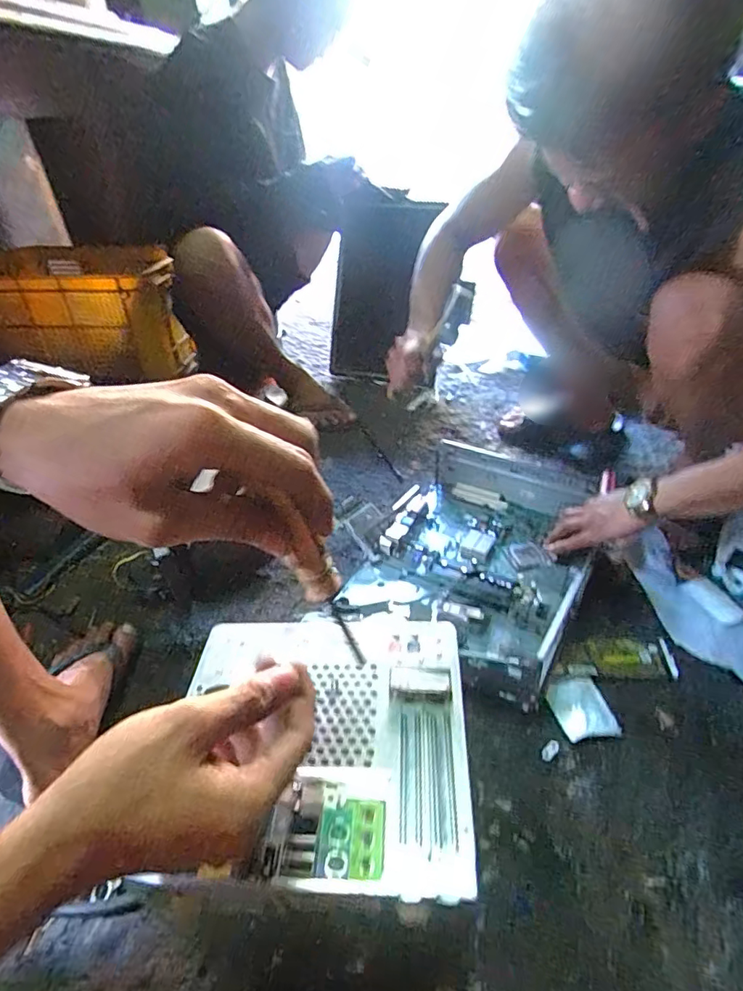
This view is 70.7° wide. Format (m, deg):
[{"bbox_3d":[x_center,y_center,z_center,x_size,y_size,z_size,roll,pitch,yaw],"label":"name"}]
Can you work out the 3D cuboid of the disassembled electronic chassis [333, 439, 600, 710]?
[{"bbox_3d":[0.154,0.088,0.812,0.305,0.101,0.397,17,42,24],"label":"disassembled electronic chassis"}]

